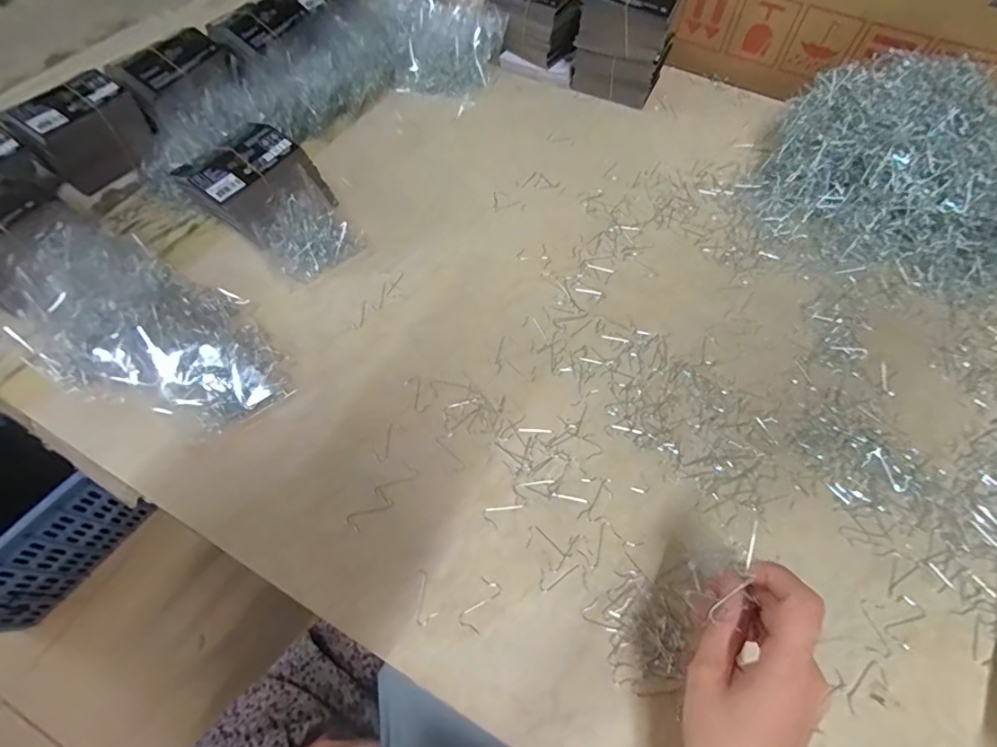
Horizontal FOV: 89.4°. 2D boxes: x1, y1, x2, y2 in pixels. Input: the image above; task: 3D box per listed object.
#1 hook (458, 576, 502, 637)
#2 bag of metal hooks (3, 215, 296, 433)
[{"bbox_3d":[-0.012,0.160,0.350,0.017,0.004,0.034,27,64,12],"label":"hook"},{"bbox_3d":[-0.300,-0.039,0.431,0.248,0.056,0.130,23,63,11],"label":"bag of metal hooks"}]

